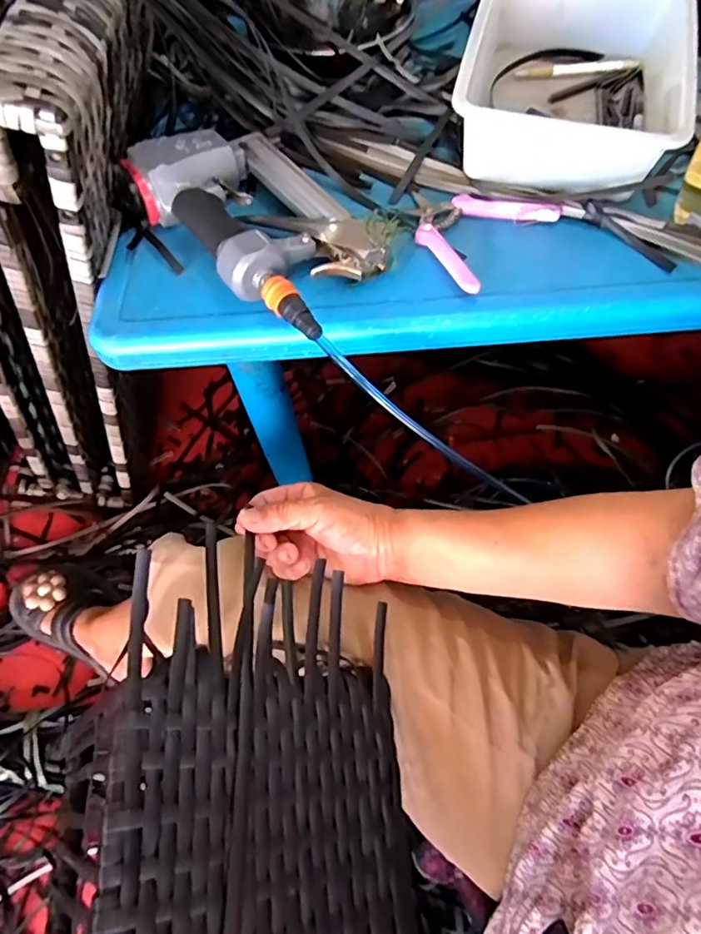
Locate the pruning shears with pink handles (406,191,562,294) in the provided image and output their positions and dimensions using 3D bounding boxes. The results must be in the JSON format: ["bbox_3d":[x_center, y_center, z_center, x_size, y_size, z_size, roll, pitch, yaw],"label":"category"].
[{"bbox_3d":[0.104,-0.228,0.515,0.126,0.018,0.136,37,69,20],"label":"pruning shears with pink handles"}]

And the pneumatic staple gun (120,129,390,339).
[{"bbox_3d":[-0.079,-0.226,0.506,0.136,0.054,0.257,-38,66,-17],"label":"pneumatic staple gun"}]

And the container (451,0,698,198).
[{"bbox_3d":[0.225,-0.396,0.555,0.201,0.091,0.259,13,63,9],"label":"container"}]

